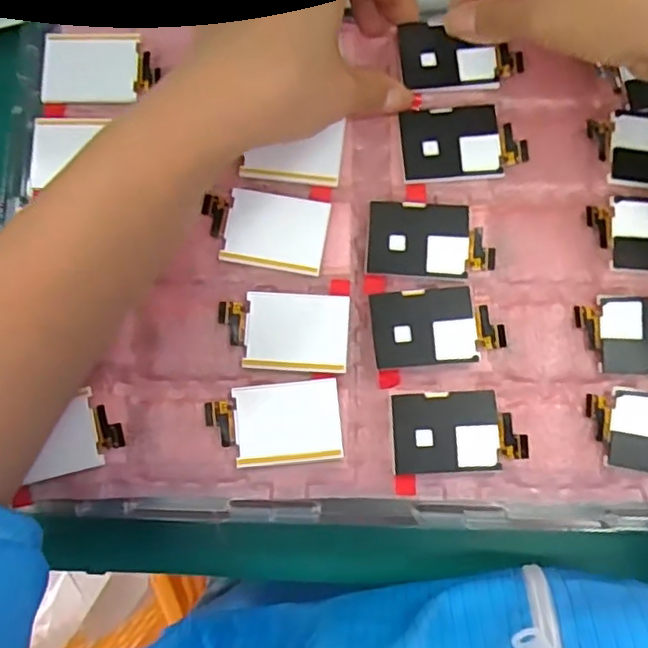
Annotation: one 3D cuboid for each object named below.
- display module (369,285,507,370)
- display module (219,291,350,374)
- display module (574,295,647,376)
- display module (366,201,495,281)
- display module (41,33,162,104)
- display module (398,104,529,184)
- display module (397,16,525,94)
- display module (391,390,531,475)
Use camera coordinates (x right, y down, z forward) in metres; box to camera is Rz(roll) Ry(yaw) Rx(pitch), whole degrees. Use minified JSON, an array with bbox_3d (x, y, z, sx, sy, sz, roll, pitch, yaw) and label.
[{"bbox_3d":[0.051,0.001,0.274,0.057,0.004,0.034,-5,84,-2],"label":"display module"},{"bbox_3d":[-0.018,0.003,0.276,0.057,0.005,0.035,3,82,1],"label":"display module"},{"bbox_3d":[0.142,0.005,0.275,0.056,0.006,0.036,0,82,1],"label":"display module"},{"bbox_3d":[0.049,-0.038,0.281,0.056,0.006,0.034,5,82,1],"label":"display module"},{"bbox_3d":[-0.107,-0.122,0.290,0.053,0.005,0.033,-1,82,1],"label":"display module"},{"bbox_3d":[0.065,-0.085,0.286,0.057,0.004,0.034,-5,81,0],"label":"display module"},{"bbox_3d":[0.065,-0.128,0.290,0.055,0.004,0.035,-5,85,0],"label":"display module"},{"bbox_3d":[0.059,0.047,0.269,0.057,0.007,0.034,-3,81,0],"label":"display module"}]

